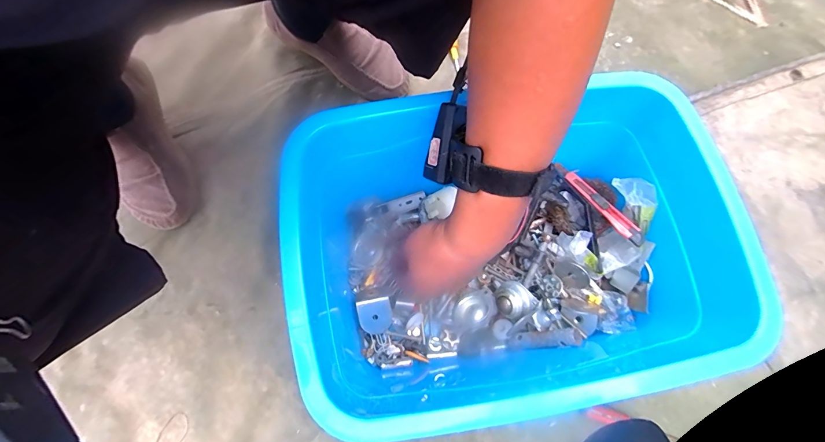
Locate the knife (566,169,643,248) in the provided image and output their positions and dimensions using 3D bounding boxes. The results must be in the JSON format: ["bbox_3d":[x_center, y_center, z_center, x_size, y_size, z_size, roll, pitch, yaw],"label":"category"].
[{"bbox_3d":[0.223,-0.019,0.427,0.015,0.010,0.122,-22,51,-8],"label":"knife"}]

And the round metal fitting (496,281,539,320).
[{"bbox_3d":[0.124,0.100,0.455,0.037,0.043,0.042,-39,76,-13],"label":"round metal fitting"}]

